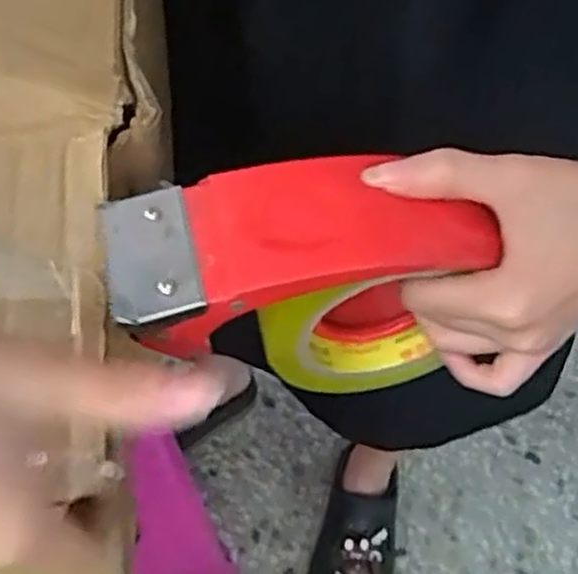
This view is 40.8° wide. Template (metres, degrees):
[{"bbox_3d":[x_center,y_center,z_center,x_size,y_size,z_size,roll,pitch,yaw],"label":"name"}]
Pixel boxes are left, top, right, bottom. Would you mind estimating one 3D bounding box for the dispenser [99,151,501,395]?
[{"bbox_3d":[0.000,0.003,0.339,0.142,0.108,0.059,-10,56,-9],"label":"dispenser"}]

